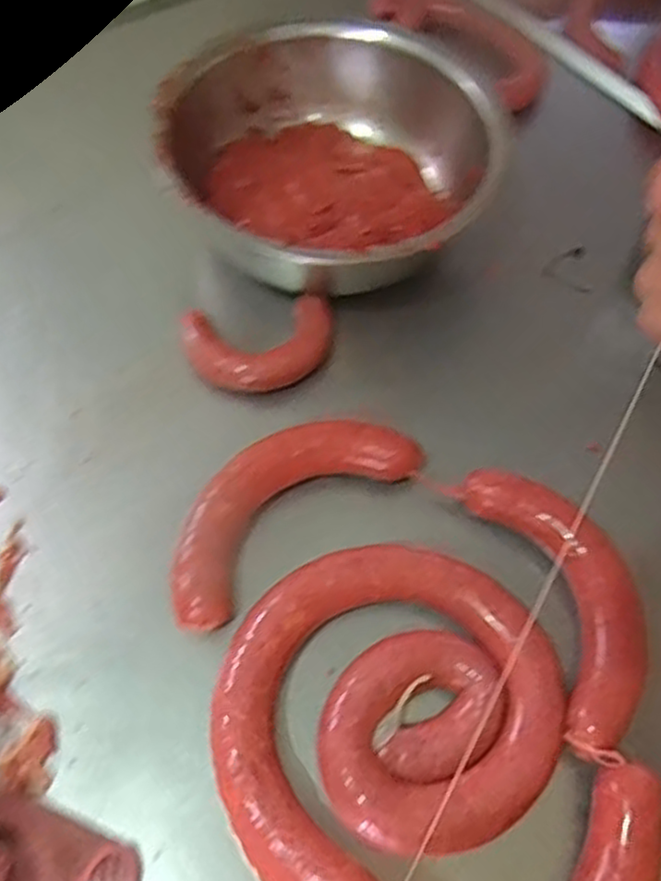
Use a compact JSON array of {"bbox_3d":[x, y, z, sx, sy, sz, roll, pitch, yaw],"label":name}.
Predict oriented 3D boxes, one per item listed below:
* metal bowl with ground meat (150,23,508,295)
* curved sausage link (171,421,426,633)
[{"bbox_3d":[-0.001,-0.271,0.706,0.307,0.122,0.286,1,60,-2],"label":"metal bowl with ground meat"},{"bbox_3d":[-0.042,0.052,0.584,0.235,0.046,0.102,-36,67,-21],"label":"curved sausage link"}]

